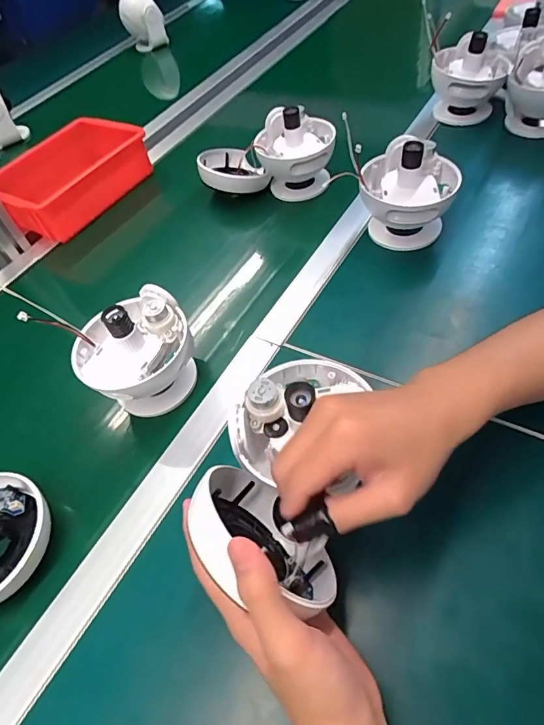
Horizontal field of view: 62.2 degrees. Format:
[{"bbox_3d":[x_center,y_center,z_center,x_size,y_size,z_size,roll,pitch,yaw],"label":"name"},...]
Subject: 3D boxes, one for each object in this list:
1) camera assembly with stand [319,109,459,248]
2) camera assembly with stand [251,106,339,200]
[{"bbox_3d":[0.165,-0.213,0.570,0.117,0.119,0.105,18,51,19],"label":"camera assembly with stand"},{"bbox_3d":[0.035,-0.314,0.684,0.111,0.126,0.102,-2,47,2],"label":"camera assembly with stand"}]

